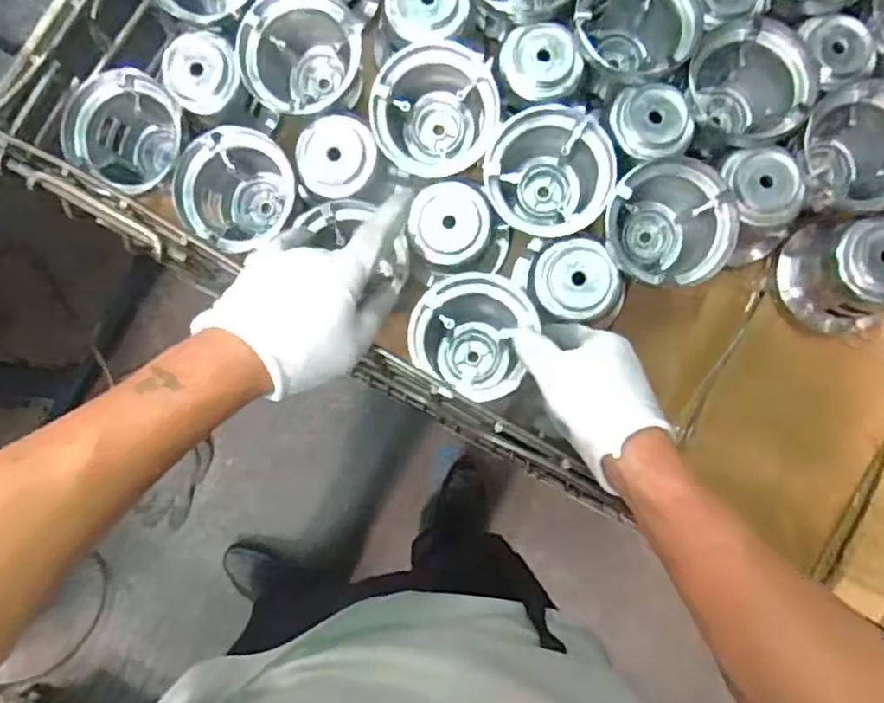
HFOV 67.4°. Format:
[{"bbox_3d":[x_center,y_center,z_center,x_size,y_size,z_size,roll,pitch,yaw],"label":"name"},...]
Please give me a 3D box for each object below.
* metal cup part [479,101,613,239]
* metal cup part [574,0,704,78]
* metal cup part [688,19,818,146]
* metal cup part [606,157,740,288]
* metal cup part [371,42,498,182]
[{"bbox_3d":[0.080,-0.132,0.518,0.094,0.081,0.091,4,83,0],"label":"metal cup part"},{"bbox_3d":[0.147,-0.248,0.522,0.094,0.064,0.093,16,84,2],"label":"metal cup part"},{"bbox_3d":[0.233,-0.200,0.522,0.089,0.070,0.088,0,83,0],"label":"metal cup part"},{"bbox_3d":[0.169,-0.091,0.512,0.092,0.075,0.090,0,83,0],"label":"metal cup part"},{"bbox_3d":[-0.005,-0.193,0.511,0.092,0.061,0.092,-1,99,-2],"label":"metal cup part"}]

